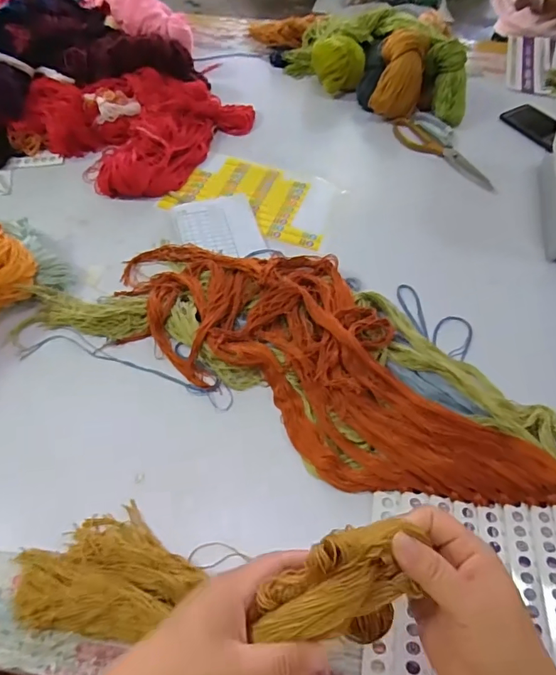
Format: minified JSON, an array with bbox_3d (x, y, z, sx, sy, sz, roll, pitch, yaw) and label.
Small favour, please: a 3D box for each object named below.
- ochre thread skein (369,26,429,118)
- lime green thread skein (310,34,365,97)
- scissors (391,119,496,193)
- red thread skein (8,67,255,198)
[{"bbox_3d":[0.213,-0.464,0.811,0.082,0.102,0.101,11,57,6],"label":"ochre thread skein"},{"bbox_3d":[0.111,-0.504,0.855,0.097,0.079,0.066,11,57,6],"label":"lime green thread skein"},{"bbox_3d":[0.276,-0.311,0.781,0.046,0.015,0.216,-34,63,-21],"label":"scissors"},{"bbox_3d":[-0.242,-0.371,0.769,0.295,0.063,0.298,26,60,15],"label":"red thread skein"}]

